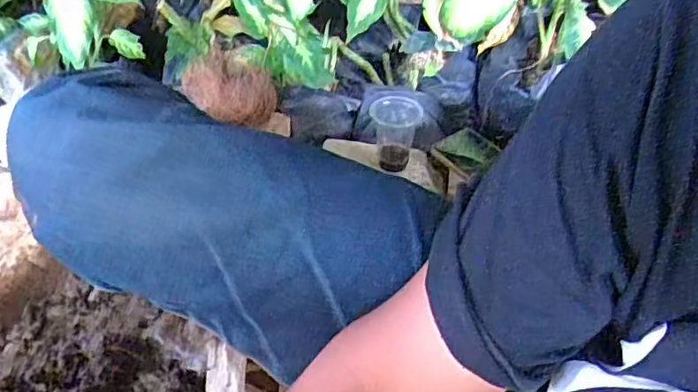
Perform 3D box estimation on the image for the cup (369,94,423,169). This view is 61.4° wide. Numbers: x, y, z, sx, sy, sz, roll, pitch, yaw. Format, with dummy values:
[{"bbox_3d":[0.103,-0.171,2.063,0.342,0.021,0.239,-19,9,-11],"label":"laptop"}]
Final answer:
[{"bbox_3d":[0.062,-0.097,0.856,0.068,0.084,0.085,15,50,10],"label":"cup"}]

